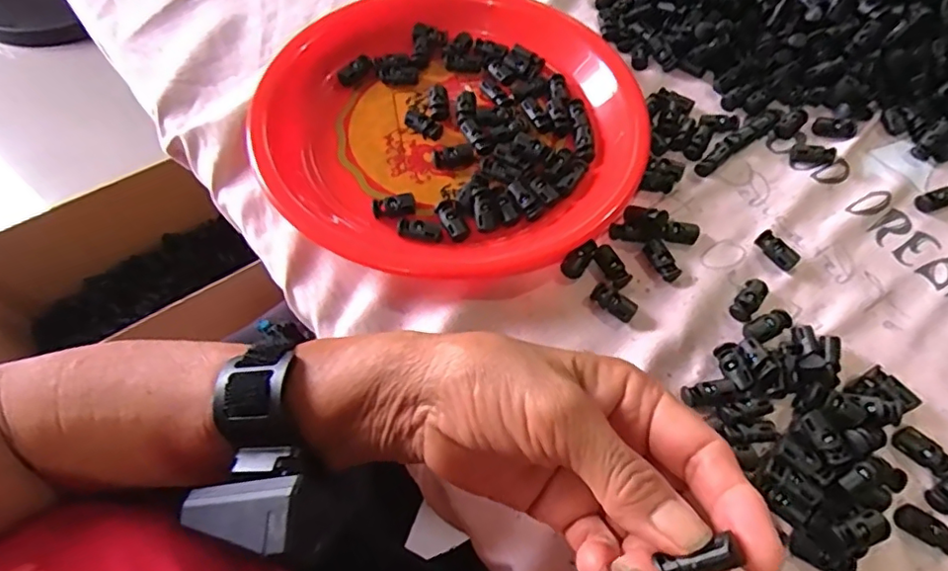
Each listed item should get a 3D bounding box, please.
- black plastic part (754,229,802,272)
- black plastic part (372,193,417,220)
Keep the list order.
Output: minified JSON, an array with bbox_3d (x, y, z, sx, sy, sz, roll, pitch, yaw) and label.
[{"bbox_3d":[0.190,-0.022,0.362,0.014,0.010,0.027,-36,68,-18],"label":"black plastic part"},{"bbox_3d":[-0.051,-0.050,0.364,0.027,0.010,0.012,-8,62,-5],"label":"black plastic part"}]

